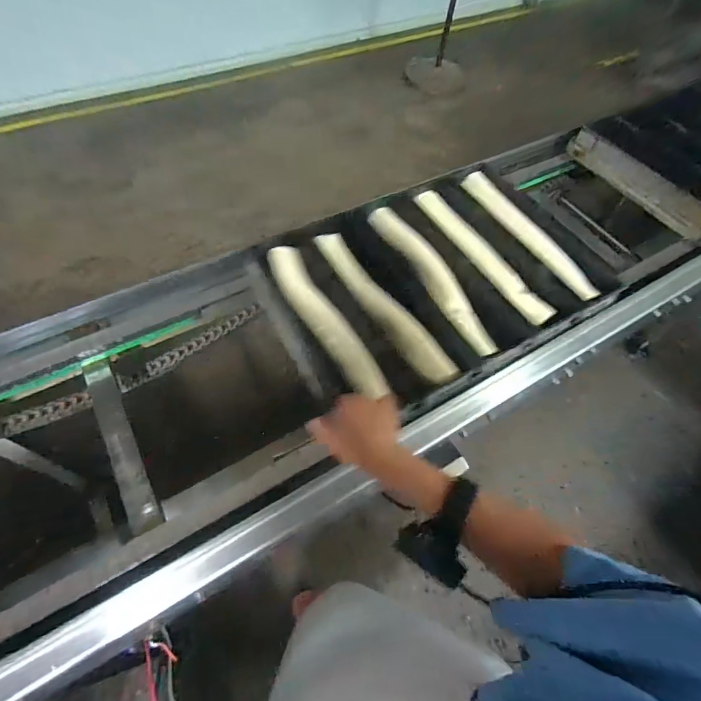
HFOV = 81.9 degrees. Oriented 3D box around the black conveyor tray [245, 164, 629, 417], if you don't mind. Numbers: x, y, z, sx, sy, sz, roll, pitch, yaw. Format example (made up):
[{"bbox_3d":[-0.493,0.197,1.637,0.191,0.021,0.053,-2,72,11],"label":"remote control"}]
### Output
[{"bbox_3d":[0.144,-0.141,0.716,0.546,0.057,0.393,-25,65,-16],"label":"black conveyor tray"}]

